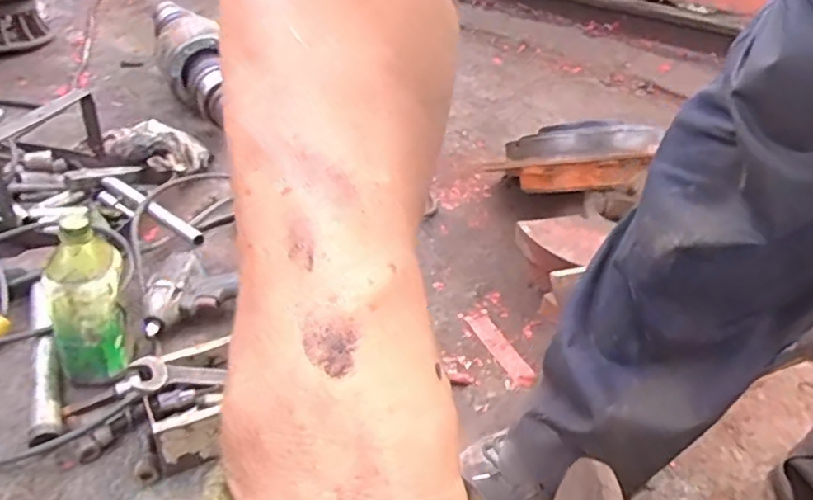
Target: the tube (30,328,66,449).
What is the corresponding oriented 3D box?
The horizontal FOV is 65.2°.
[{"bbox_3d":[-0.416,0.162,0.730,0.035,0.033,0.153,-14,39,-21],"label":"tube"}]

